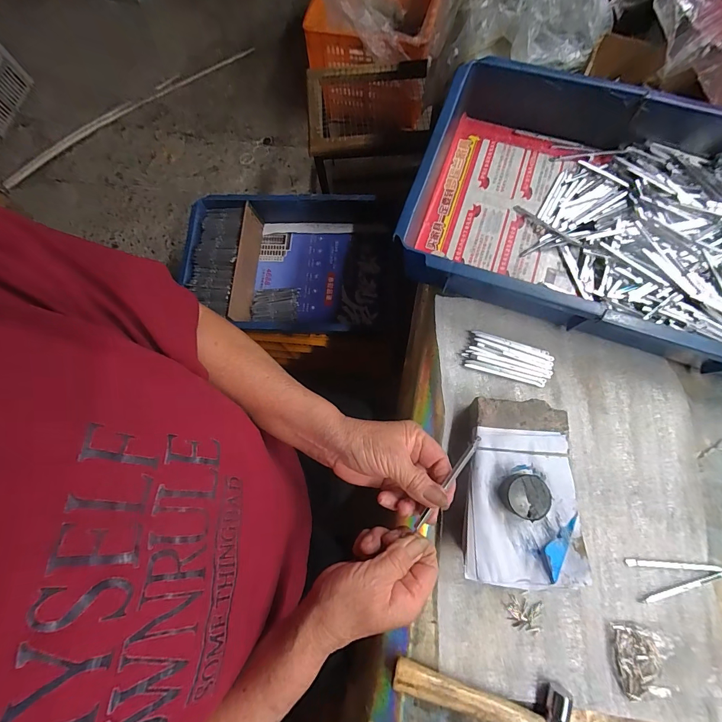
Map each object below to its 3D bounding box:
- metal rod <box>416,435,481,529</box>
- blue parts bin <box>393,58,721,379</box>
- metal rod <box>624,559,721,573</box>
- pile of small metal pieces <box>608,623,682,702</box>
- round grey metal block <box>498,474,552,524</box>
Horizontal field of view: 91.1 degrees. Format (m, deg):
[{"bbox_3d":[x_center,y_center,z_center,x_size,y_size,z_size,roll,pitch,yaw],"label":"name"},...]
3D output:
[{"bbox_3d":[0.072,0.101,0.293,0.006,0.005,0.090,36,84,13],"label":"metal rod"},{"bbox_3d":[0.280,-0.166,0.409,0.427,0.090,0.285,19,77,8],"label":"blue parts bin"},{"bbox_3d":[0.310,0.203,0.352,0.089,0.006,0.006,2,75,4],"label":"metal rod"},{"bbox_3d":[0.264,0.280,0.327,0.048,0.017,0.060,2,75,4],"label":"pile of small metal pieces"},{"bbox_3d":[0.151,0.124,0.325,0.038,0.020,0.037,-1,75,3],"label":"round grey metal block"}]

